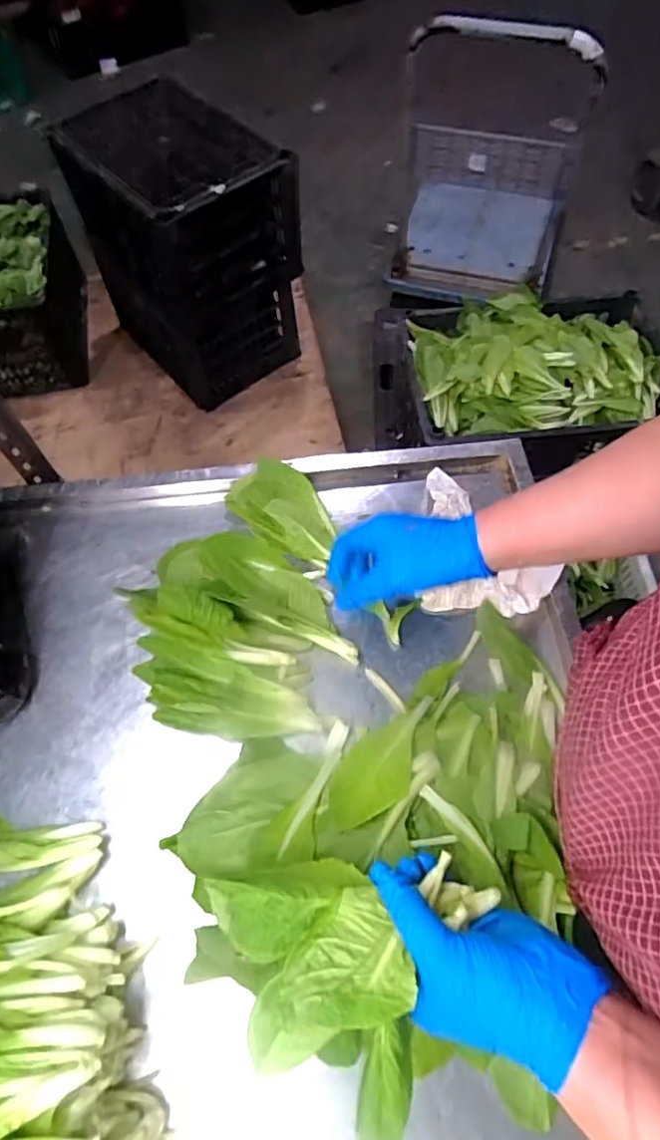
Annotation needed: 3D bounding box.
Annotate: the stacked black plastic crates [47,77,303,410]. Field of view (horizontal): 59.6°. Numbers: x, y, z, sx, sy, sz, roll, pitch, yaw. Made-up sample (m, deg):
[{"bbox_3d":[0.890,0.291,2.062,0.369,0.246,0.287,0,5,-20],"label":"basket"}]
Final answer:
[{"bbox_3d":[-0.311,-0.733,1.357,0.367,0.554,0.371,-39,69,-16],"label":"stacked black plastic crates"}]

